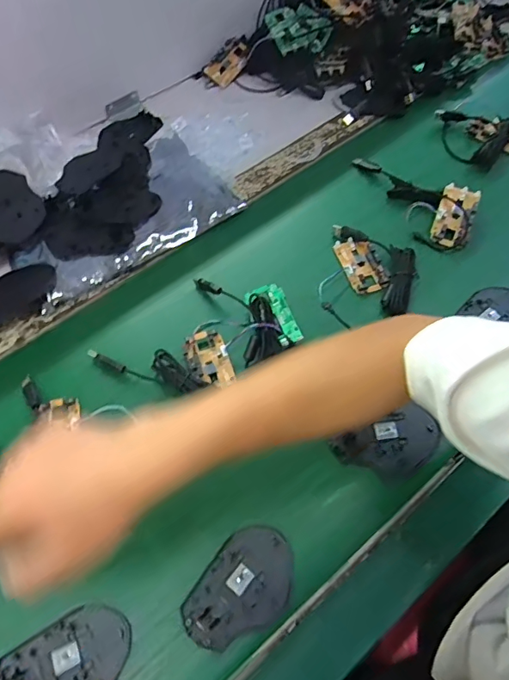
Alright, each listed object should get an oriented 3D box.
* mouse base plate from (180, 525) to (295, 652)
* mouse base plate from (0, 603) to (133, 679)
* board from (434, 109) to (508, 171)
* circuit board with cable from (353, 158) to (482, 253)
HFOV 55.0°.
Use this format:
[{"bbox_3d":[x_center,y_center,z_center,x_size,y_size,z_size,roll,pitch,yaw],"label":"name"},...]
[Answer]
[{"bbox_3d":[-0.009,0.218,0.429,0.073,0.012,0.106,32,66,18],"label":"mouse base plate"},{"bbox_3d":[-0.158,0.270,0.409,0.108,0.010,0.066,-27,63,-13],"label":"mouse base plate"},{"bbox_3d":[0.315,-0.283,0.692,0.121,0.026,0.106,18,63,12],"label":"board"},{"bbox_3d":[0.197,-0.181,0.629,0.177,0.030,0.087,28,65,17],"label":"circuit board with cable"}]

